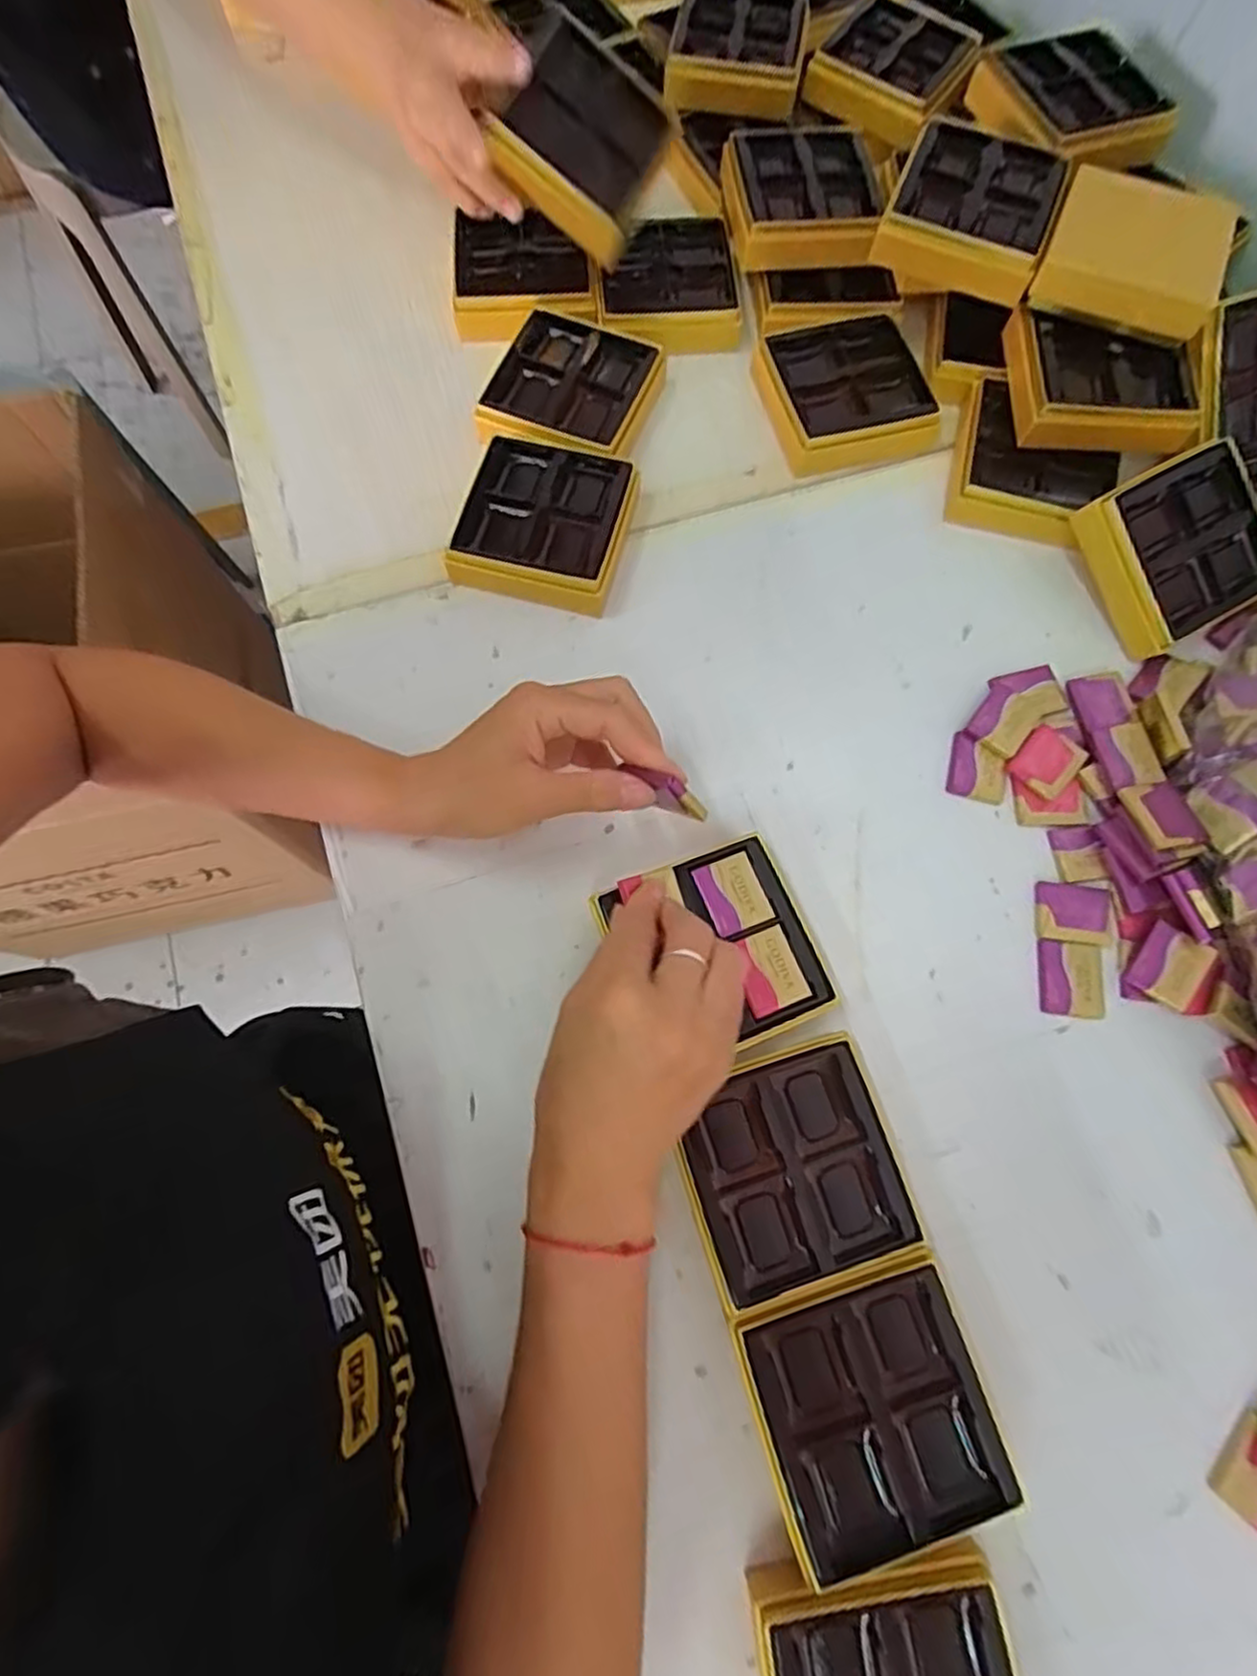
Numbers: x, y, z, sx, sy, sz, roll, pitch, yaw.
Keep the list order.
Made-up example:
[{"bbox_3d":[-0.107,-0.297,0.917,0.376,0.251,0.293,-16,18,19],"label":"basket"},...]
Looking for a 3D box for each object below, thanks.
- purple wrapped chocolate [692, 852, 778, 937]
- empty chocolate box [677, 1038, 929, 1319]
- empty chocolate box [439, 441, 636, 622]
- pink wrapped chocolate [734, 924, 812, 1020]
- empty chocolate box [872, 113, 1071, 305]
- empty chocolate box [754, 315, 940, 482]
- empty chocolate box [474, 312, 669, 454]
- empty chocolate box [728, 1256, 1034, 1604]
[{"bbox_3d":[0.054,0.029,0.366,0.032,0.004,0.038,-21,75,-6],"label":"purple wrapped chocolate"},{"bbox_3d":[0.076,0.156,0.341,0.096,0.034,0.097,-17,74,-5],"label":"empty chocolate box"},{"bbox_3d":[-0.050,-0.195,0.442,0.095,0.028,0.098,14,74,4],"label":"empty chocolate box"},{"bbox_3d":[0.070,0.066,0.355,0.030,0.004,0.039,-18,74,-6],"label":"pink wrapped chocolate"},{"bbox_3d":[0.220,-0.400,0.461,0.106,0.042,0.091,26,73,6],"label":"empty chocolate box"},{"bbox_3d":[0.144,-0.301,0.479,0.104,0.027,0.104,-12,74,-4],"label":"empty chocolate box"},{"bbox_3d":[-0.036,-0.298,0.476,0.102,0.025,0.111,17,74,4],"label":"empty chocolate box"},{"bbox_3d":[0.104,0.246,0.312,0.095,0.033,0.098,-17,74,-5],"label":"empty chocolate box"}]

